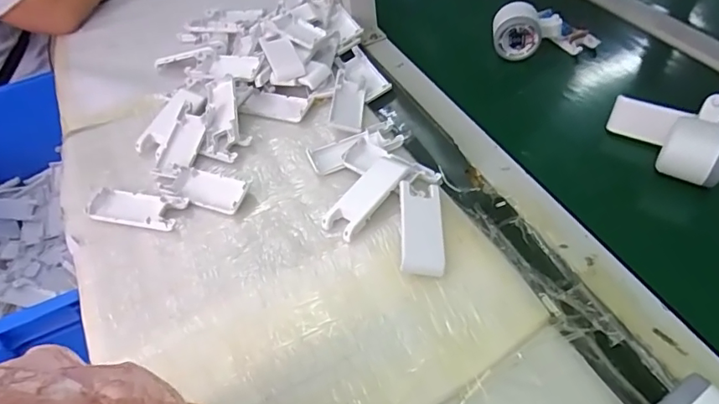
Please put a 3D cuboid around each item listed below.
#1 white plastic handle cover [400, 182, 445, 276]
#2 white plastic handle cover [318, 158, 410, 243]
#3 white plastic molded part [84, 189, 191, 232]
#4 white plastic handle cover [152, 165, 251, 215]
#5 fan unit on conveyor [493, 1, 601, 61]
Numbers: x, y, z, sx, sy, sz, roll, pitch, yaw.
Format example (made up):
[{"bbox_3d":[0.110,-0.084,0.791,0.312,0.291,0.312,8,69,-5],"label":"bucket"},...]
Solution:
[{"bbox_3d":[0.058,0.024,0.464,0.039,0.019,0.099,-2,48,6],"label":"white plastic handle cover"},{"bbox_3d":[0.006,-0.006,0.497,0.040,0.019,0.099,31,58,29],"label":"white plastic handle cover"},{"bbox_3d":[-0.239,0.007,0.526,0.108,0.008,0.040,7,50,13],"label":"white plastic molded part"},{"bbox_3d":[-0.174,-0.013,0.535,0.109,0.013,0.047,8,50,14],"label":"white plastic handle cover"},{"bbox_3d":[0.247,-0.225,0.665,0.144,0.064,0.042,2,47,-12],"label":"fan unit on conveyor"}]

